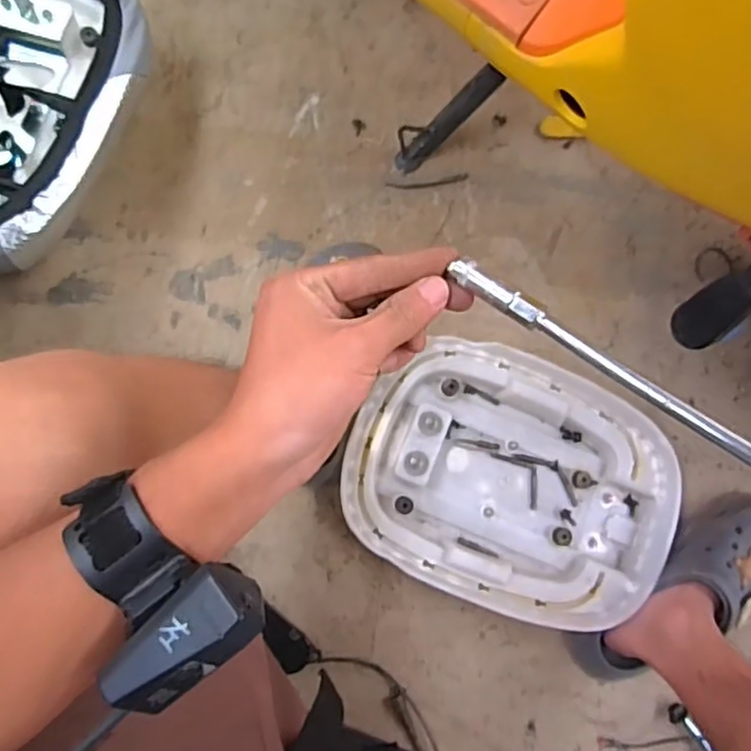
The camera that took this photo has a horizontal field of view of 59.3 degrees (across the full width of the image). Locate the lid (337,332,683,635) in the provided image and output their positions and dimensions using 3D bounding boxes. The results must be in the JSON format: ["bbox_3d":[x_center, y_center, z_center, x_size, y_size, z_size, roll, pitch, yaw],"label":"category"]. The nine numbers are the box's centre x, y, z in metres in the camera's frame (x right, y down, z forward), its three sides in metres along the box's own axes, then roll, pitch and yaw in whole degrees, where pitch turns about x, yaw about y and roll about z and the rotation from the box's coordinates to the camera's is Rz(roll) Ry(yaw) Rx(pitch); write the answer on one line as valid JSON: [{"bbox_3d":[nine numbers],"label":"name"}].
[{"bbox_3d":[0.151,0.116,0.744,0.361,0.049,0.274,23,80,-1],"label":"lid"}]

